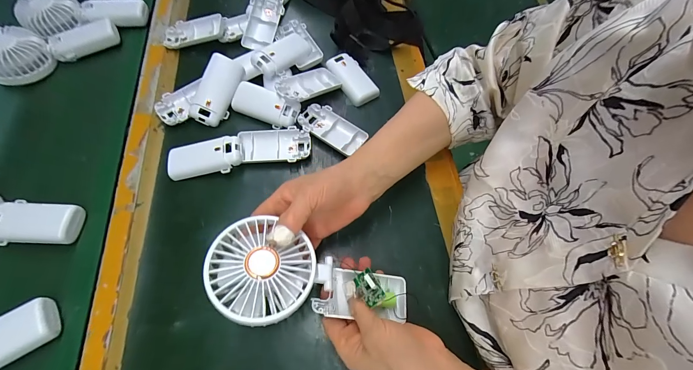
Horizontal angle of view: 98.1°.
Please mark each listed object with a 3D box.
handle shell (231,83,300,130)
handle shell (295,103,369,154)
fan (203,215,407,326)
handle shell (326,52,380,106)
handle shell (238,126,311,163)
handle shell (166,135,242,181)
[{"bbox_3d":[-0.112,-0.109,0.414,0.092,0.012,0.043,25,89,9],"label":"handle shell"},{"bbox_3d":[-0.020,-0.076,0.409,0.095,0.015,0.049,30,68,12],"label":"handle shell"},{"bbox_3d":[-0.021,0.083,0.261,0.186,0.045,0.085,20,63,-25],"label":"fan"},{"bbox_3d":[0.009,-0.162,0.453,0.042,0.010,0.094,-26,69,-12],"label":"handle shell"},{"bbox_3d":[-0.092,-0.050,0.394,0.088,0.015,0.050,-6,66,-4],"label":"handle shell"},{"bbox_3d":[-0.180,-0.034,0.383,0.094,0.018,0.045,-12,68,5],"label":"handle shell"}]

